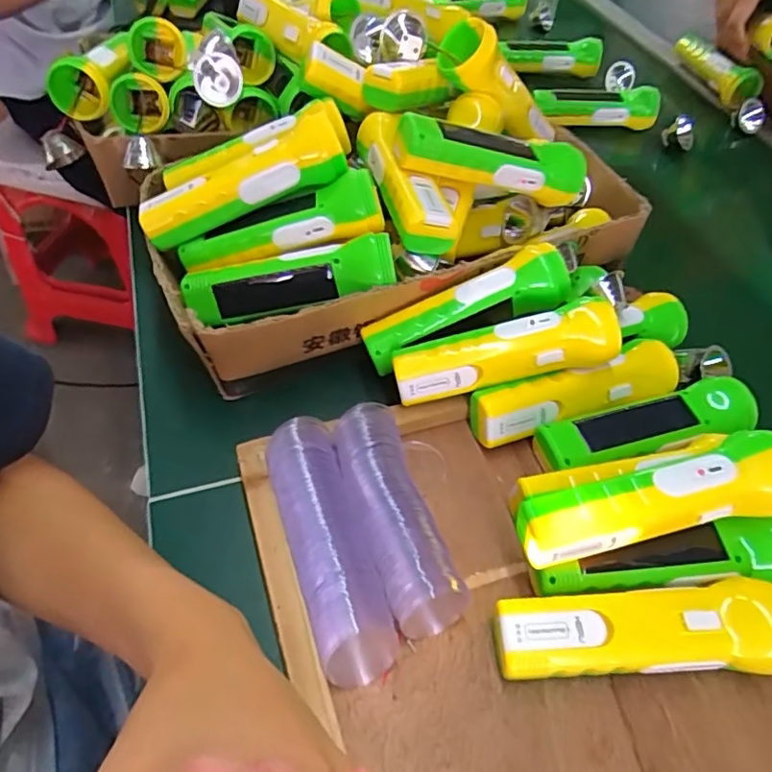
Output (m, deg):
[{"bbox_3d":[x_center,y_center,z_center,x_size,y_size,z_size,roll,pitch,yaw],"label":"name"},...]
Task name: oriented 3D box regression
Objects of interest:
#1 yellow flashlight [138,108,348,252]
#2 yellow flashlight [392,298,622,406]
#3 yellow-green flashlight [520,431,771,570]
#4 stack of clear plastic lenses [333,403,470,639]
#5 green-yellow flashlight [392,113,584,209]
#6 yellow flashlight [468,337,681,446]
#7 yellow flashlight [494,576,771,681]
[{"bbox_3d":[-0.112,-0.156,0.442,0.161,0.040,0.042,-25,56,1],"label":"yellow flashlight"},{"bbox_3d":[0.088,-0.024,0.422,0.164,0.041,0.038,-14,53,1],"label":"yellow flashlight"},{"bbox_3d":[0.159,0.067,0.342,0.162,0.047,0.048,-11,53,-5],"label":"yellow-green flashlight"},{"bbox_3d":[0.004,0.082,0.371,0.043,0.035,0.147,-13,54,-16],"label":"stack of clear plastic lenses"},{"bbox_3d":[0.088,-0.188,0.469,0.165,0.046,0.044,4,50,-20],"label":"green-yellow flashlight"},{"bbox_3d":[0.148,0.005,0.438,0.168,0.039,0.042,-15,55,-17],"label":"yellow flashlight"},{"bbox_3d":[0.147,0.146,0.334,0.164,0.047,0.047,2,52,-4],"label":"yellow flashlight"}]

